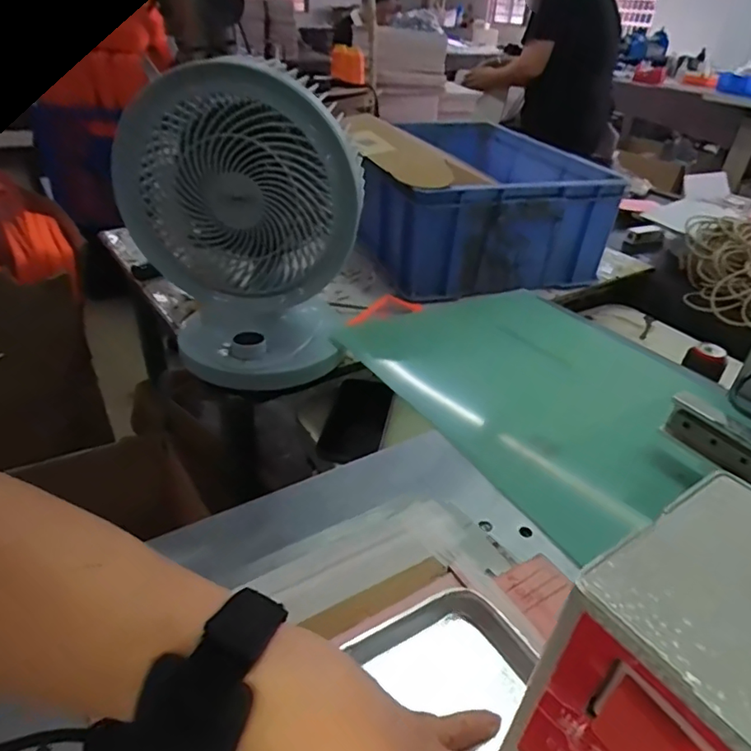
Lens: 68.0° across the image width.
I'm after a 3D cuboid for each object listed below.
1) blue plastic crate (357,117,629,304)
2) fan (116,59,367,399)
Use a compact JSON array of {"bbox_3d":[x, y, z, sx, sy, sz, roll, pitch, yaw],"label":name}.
[{"bbox_3d":[0.144,-0.294,0.942,0.361,0.156,0.387,-9,36,-17],"label":"blue plastic crate"},{"bbox_3d":[-0.136,-0.133,0.563,0.203,0.283,0.151,-10,37,-19],"label":"fan"}]

